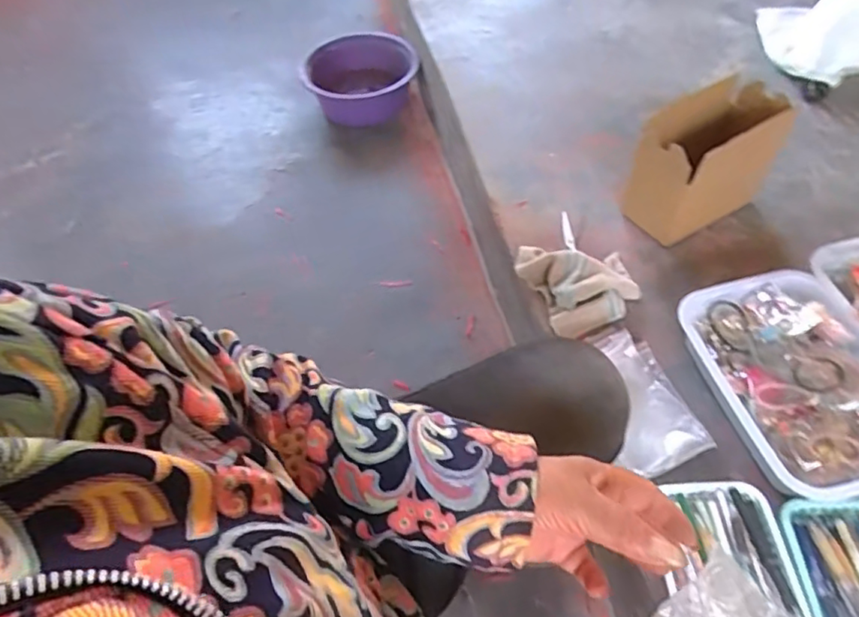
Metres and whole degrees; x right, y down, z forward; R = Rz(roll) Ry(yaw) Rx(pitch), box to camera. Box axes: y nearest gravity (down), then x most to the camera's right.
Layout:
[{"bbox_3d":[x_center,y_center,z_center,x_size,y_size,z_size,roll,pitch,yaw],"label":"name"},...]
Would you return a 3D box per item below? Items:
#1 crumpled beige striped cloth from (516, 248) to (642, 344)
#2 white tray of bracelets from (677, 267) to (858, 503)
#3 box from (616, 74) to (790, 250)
[{"bbox_3d":[0.224,-0.055,0.853,0.156,0.061,0.167,-22,56,-11],"label":"crumpled beige striped cloth"},{"bbox_3d":[0.456,0.091,0.715,0.198,0.084,0.290,-16,55,-7],"label":"white tray of bracelets"},{"bbox_3d":[0.417,-0.210,0.864,0.212,0.198,0.110,-25,56,-13],"label":"box"}]

